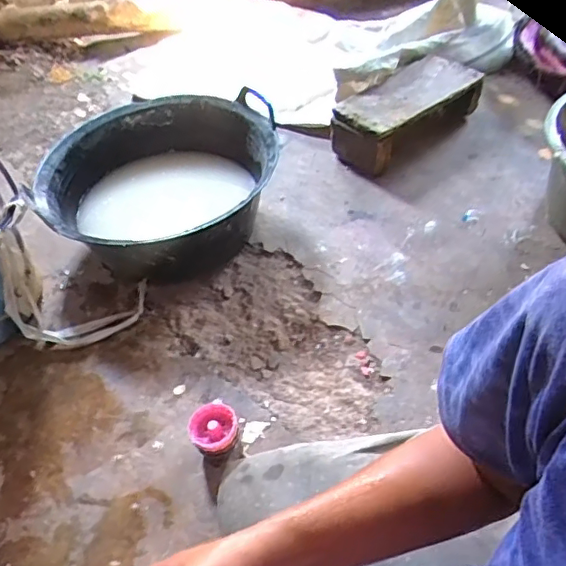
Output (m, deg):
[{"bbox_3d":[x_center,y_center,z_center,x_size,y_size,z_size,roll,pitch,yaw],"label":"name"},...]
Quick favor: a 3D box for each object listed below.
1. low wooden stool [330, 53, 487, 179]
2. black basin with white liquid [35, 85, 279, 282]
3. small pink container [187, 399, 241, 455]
[{"bbox_3d":[0.271,-0.374,1.194,0.357,0.123,0.134,-35,54,-25],"label":"low wooden stool"},{"bbox_3d":[-0.220,-0.167,1.044,0.409,0.177,0.376,-2,47,2],"label":"black basin with white liquid"},{"bbox_3d":[-0.093,0.205,0.768,0.065,0.056,0.065,-10,47,-5],"label":"small pink container"}]

